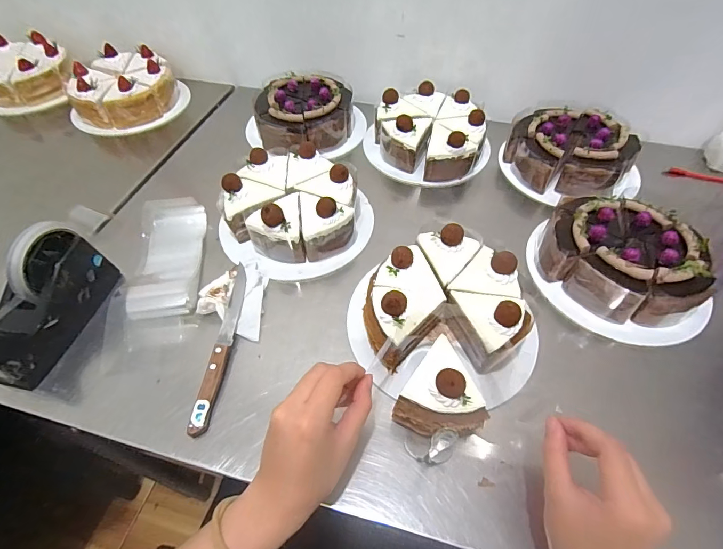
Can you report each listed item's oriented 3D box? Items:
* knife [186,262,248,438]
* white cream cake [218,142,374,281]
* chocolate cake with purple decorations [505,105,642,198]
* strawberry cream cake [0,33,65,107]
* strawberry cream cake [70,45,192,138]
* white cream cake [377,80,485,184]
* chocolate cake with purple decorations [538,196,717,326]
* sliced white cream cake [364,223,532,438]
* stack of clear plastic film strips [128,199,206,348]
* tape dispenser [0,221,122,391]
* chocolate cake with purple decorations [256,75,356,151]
[{"bbox_3d":[-0.151,0.074,0.431,0.017,0.018,0.195,4,52,3],"label":"knife"},{"bbox_3d":[-0.087,-0.091,0.527,0.194,0.077,0.183,0,52,0],"label":"white cream cake"},{"bbox_3d":[0.314,-0.189,0.597,0.178,0.063,0.141,15,54,11],"label":"chocolate cake with purple decorations"},{"bbox_3d":[-0.665,-0.400,0.759,0.163,0.070,0.150,-34,60,-24],"label":"strawberry cream cake"},{"bbox_3d":[-0.438,-0.344,0.725,0.159,0.079,0.190,31,58,22],"label":"strawberry cream cake"},{"bbox_3d":[0.104,-0.228,0.626,0.177,0.072,0.166,11,53,8],"label":"white cream cake"},{"bbox_3d":[0.310,-0.022,0.471,0.147,0.064,0.182,-33,59,-23],"label":"chocolate cake with purple decorations"},{"bbox_3d":[0.080,0.051,0.412,0.159,0.072,0.205,29,57,20],"label":"sliced white cream cake"},{"bbox_3d":[-0.244,-0.013,0.490,0.073,0.033,0.211,-7,52,-6],"label":"stack of clear plastic film strips"},{"bbox_3d":[-0.349,0.026,0.418,0.053,0.100,0.162,13,53,10],"label":"tape dispenser"},{"bbox_3d":[-0.101,-0.272,0.661,0.164,0.059,0.153,0,52,0],"label":"chocolate cake with purple decorations"}]

